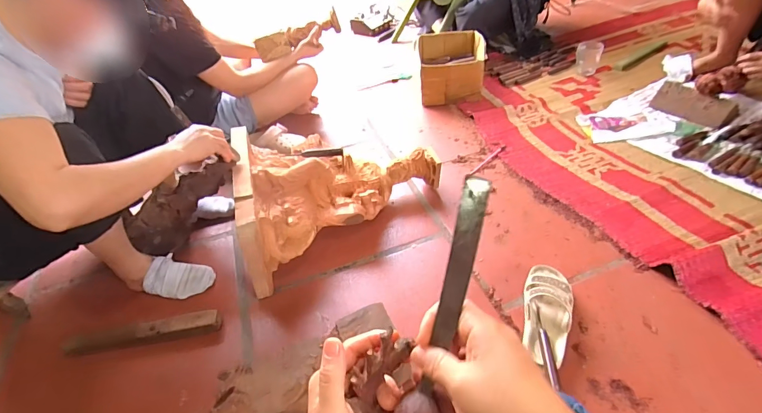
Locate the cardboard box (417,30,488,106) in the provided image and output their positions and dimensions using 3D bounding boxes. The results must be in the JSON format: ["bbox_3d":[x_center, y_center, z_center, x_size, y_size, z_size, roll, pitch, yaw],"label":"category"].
[{"bbox_3d":[0.277,-0.546,1.542,0.258,0.138,0.335,-3,42,4],"label":"cardboard box"}]

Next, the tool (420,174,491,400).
[{"bbox_3d":[0.055,0.062,0.302,0.020,0.169,0.008,14,6,21],"label":"tool"}]

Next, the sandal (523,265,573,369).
[{"bbox_3d":[0.330,0.215,0.786,0.090,0.067,0.231,8,44,17],"label":"sandal"}]

